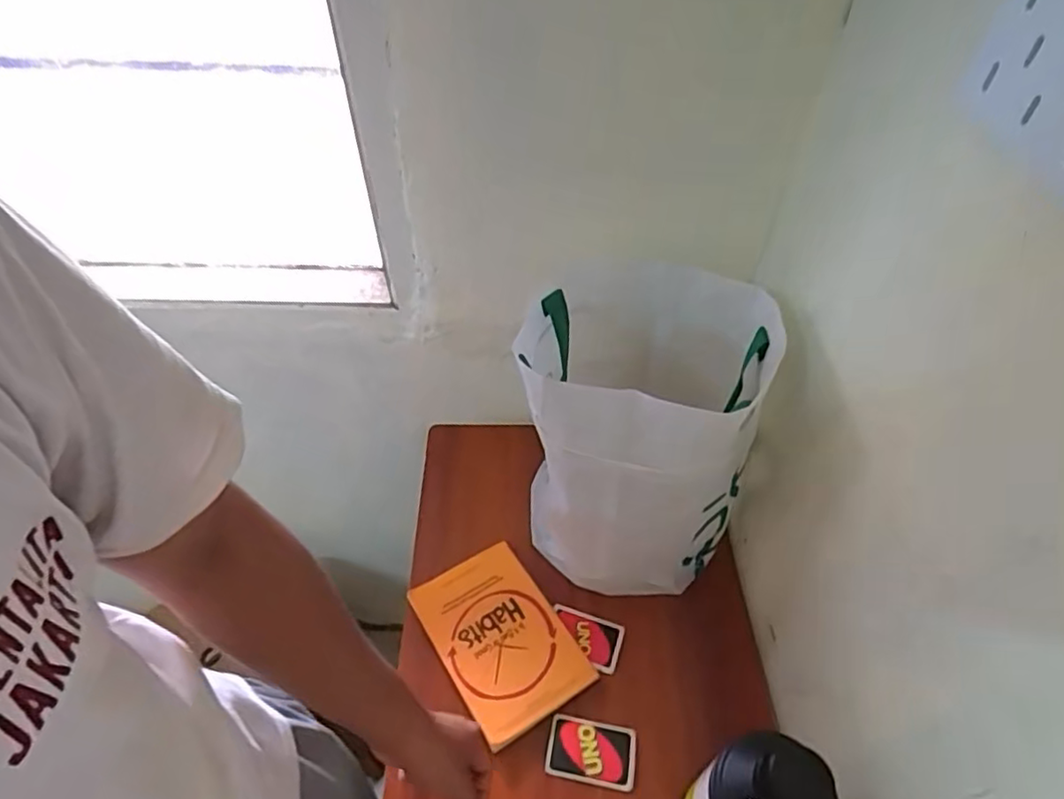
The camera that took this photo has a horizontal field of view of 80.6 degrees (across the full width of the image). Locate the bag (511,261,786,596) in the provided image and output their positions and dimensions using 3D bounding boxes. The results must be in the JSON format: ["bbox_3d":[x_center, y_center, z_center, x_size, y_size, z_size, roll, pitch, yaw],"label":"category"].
[{"bbox_3d":[0.110,0.044,0.708,0.239,0.304,0.247,9,50,8],"label":"bag"}]

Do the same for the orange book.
[{"bbox_3d":[-0.036,0.265,0.712,0.133,0.020,0.197,-26,54,-21],"label":"orange book"}]

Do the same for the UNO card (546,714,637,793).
[{"bbox_3d":[0.061,0.361,0.641,0.088,0.007,0.057,10,52,5],"label":"UNO card"}]

